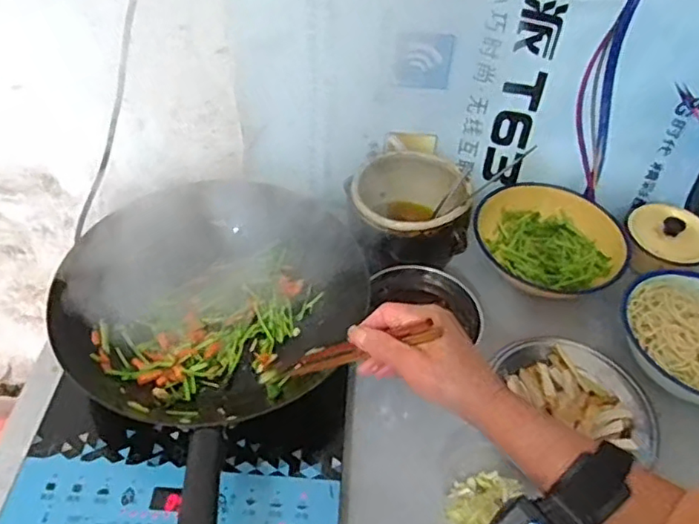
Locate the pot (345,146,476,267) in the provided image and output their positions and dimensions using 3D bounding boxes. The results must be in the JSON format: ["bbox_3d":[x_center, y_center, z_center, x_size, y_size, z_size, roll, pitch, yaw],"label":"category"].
[{"bbox_3d":[0.071,-0.046,0.738,0.135,0.123,0.146,3,47,-3],"label":"pot"}]

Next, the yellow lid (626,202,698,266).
[{"bbox_3d":[0.425,-0.040,0.777,0.102,0.029,0.106,3,47,-3],"label":"yellow lid"}]

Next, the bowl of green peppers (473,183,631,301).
[{"bbox_3d":[0.255,-0.024,0.764,0.185,0.056,0.181,3,47,-3],"label":"bowl of green peppers"}]

